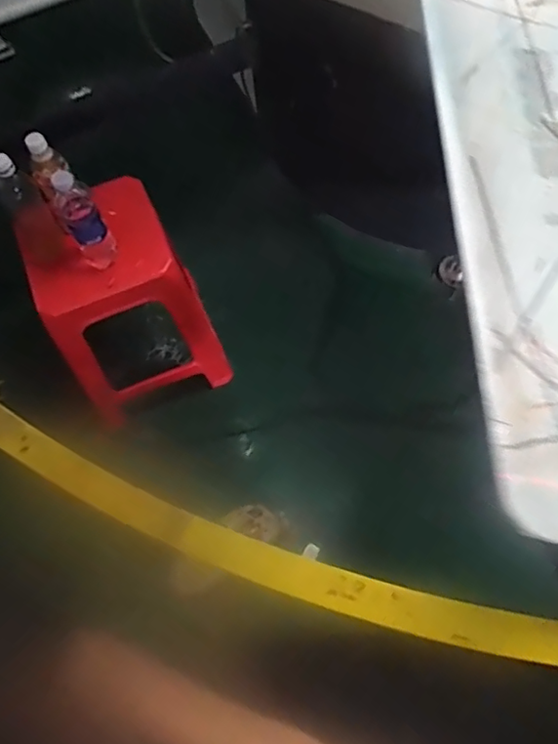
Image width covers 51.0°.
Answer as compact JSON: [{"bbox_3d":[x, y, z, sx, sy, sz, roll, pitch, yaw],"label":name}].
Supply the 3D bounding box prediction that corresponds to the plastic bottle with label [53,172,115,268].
[{"bbox_3d":[-0.341,-0.265,1.010,0.064,0.202,0.061,-29,67,-10],"label":"plastic bottle with label"}]

